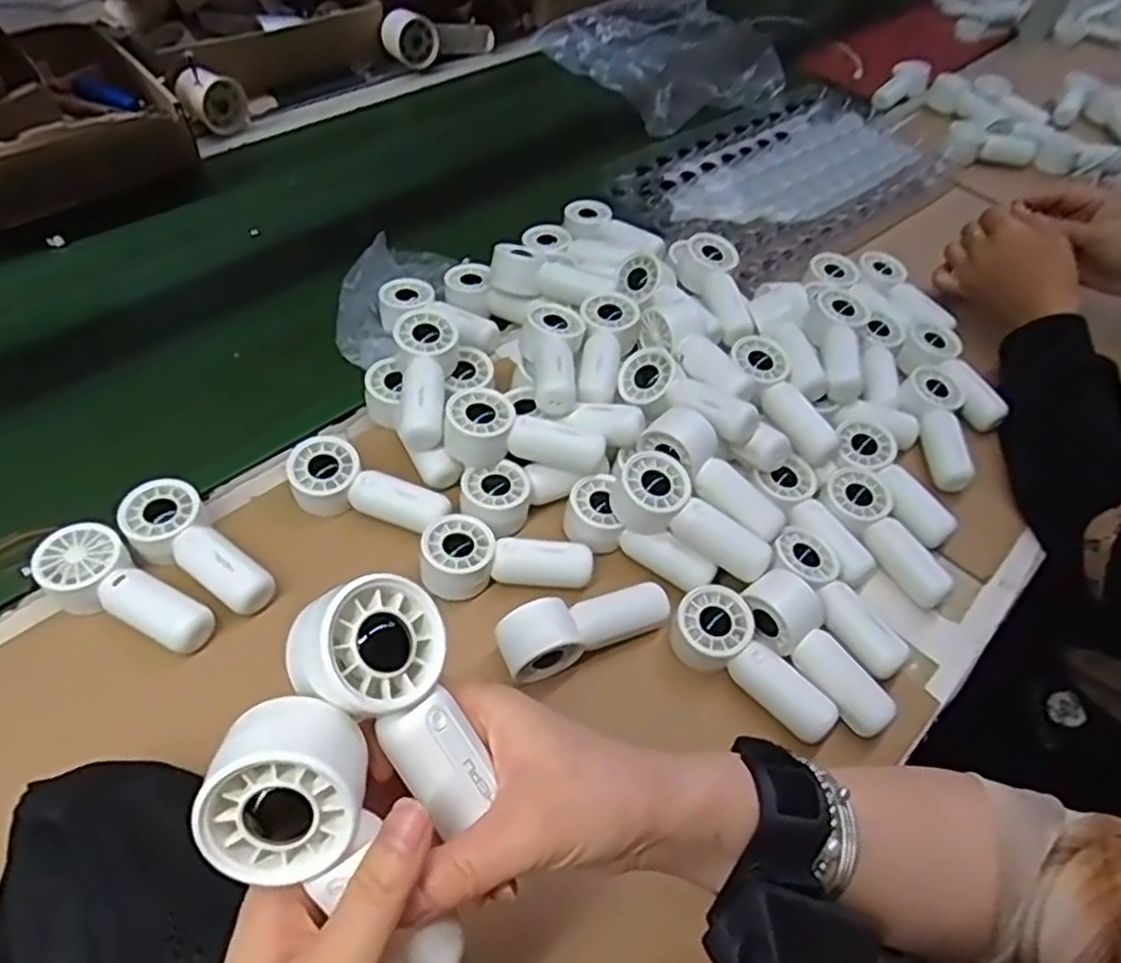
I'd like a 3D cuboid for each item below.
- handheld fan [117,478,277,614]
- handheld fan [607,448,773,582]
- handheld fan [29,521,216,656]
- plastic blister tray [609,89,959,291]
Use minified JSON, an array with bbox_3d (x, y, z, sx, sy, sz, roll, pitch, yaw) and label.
[{"bbox_3d":[-0.231,0.043,0.463,0.110,0.028,0.047,39,57,22],"label":"handheld fan"},{"bbox_3d":[0.085,0.027,0.492,0.110,0.036,0.046,35,57,7],"label":"handheld fan"},{"bbox_3d":[-0.262,0.071,0.444,0.111,0.039,0.047,31,55,17],"label":"handheld fan"},{"bbox_3d":[0.257,-0.336,0.807,0.382,0.021,0.222,-34,62,-28],"label":"plastic blister tray"}]

